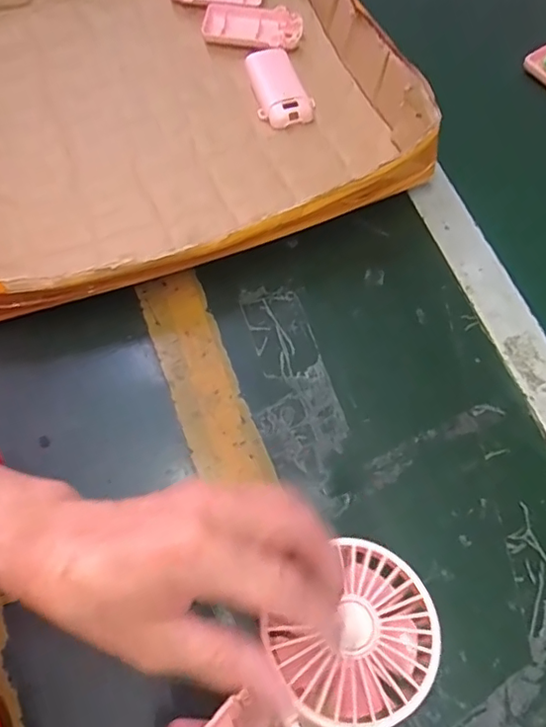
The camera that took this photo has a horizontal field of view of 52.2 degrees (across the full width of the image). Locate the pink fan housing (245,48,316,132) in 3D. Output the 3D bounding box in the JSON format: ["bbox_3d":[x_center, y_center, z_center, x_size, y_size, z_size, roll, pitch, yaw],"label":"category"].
[{"bbox_3d":[0.007,-0.256,0.516,0.049,0.029,0.083,-11,66,-4],"label":"pink fan housing"}]

